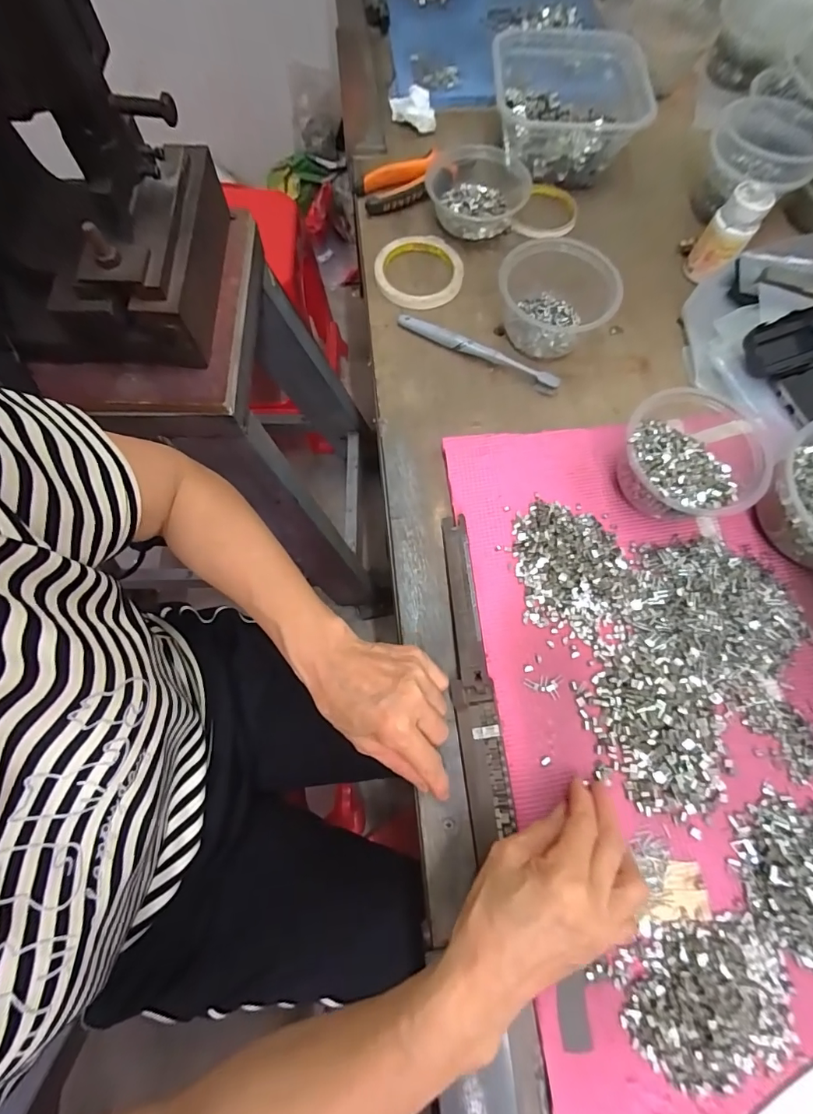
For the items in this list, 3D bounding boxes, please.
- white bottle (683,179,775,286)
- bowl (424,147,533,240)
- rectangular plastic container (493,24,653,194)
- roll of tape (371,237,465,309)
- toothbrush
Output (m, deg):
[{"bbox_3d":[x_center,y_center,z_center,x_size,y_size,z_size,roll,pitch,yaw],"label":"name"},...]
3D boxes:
[{"bbox_3d":[0.340,-0.343,0.476,0.045,0.073,0.047,35,75,10],"label":"white bottle"},{"bbox_3d":[0.085,-0.419,0.516,0.118,0.031,0.115,-1,73,2],"label":"bowl"},{"bbox_3d":[0.197,-0.545,0.545,0.184,0.061,0.181,-1,72,-2],"label":"rectangular plastic container"},{"bbox_3d":[0.013,-0.321,0.504,0.095,0.009,0.094,-1,73,2],"label":"roll of tape"},{"bbox_3d":[0.073,-0.214,0.466,0.179,0.016,0.019,28,76,10],"label":"toothbrush"}]

